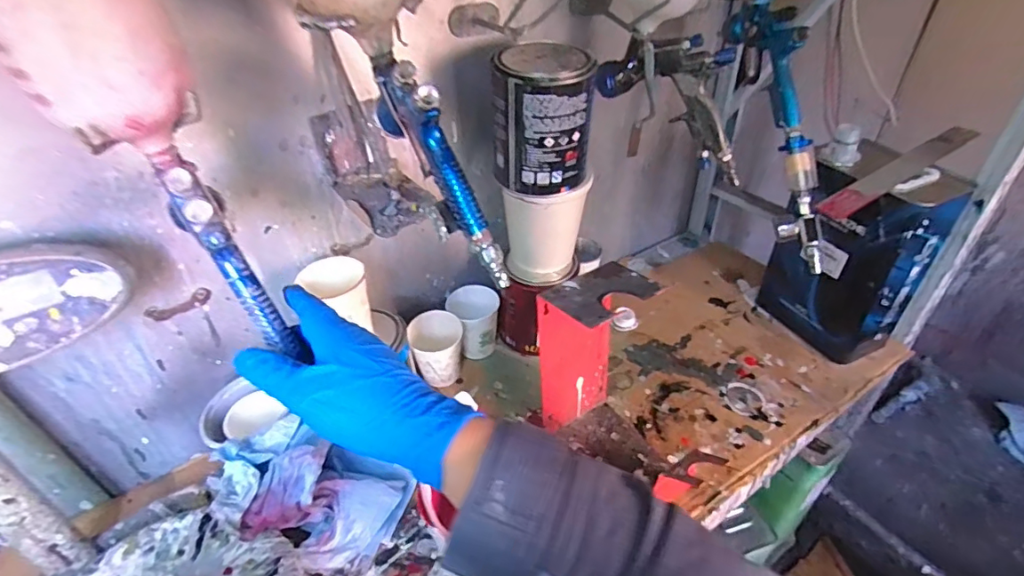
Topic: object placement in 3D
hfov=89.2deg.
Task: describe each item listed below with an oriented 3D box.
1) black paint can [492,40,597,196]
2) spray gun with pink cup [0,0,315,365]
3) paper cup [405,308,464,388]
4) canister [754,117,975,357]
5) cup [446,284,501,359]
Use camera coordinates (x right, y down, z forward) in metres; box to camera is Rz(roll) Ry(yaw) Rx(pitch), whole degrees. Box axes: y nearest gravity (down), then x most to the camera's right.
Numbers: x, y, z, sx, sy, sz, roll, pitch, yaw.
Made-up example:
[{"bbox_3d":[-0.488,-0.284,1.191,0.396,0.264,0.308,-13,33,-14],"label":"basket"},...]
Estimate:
[{"bbox_3d":[0.036,-0.178,0.556,0.102,0.136,0.090,3,40,6],"label":"black paint can"},{"bbox_3d":[-0.216,-0.081,0.319,0.086,0.271,0.083,6,39,31],"label":"spray gun with pink cup"},{"bbox_3d":[-0.097,0.081,0.682,0.069,0.081,0.060,-12,41,-11],"label":"paper cup"},{"bbox_3d":[0.463,-0.053,0.706,0.119,0.257,0.166,-24,45,-24],"label":"canister"},{"bbox_3d":[-0.052,0.046,0.722,0.067,0.080,0.065,-1,40,1],"label":"cup"}]

